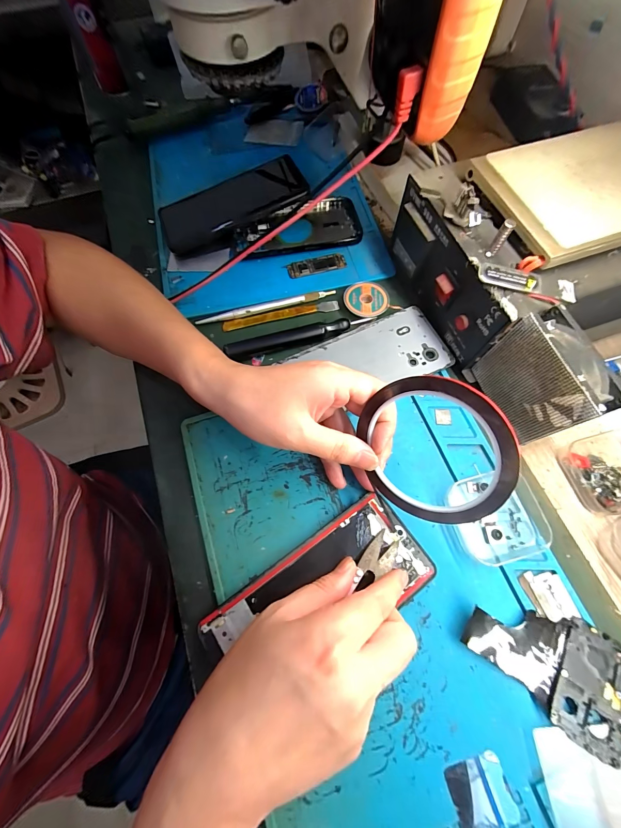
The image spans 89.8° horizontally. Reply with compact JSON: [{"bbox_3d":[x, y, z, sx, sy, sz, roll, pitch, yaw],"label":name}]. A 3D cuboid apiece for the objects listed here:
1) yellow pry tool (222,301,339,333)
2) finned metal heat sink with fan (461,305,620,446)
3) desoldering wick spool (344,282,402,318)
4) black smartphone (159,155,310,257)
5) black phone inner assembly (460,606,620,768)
[{"bbox_3d":[-0.030,-0.102,0.323,0.120,0.006,0.011,-12,69,-3],"label":"yellow pry tool"},{"bbox_3d":[0.173,-0.024,0.243,0.033,0.084,0.080,-23,70,-7],"label":"finned metal heat sink with fan"},{"bbox_3d":[0.059,-0.117,0.320,0.047,0.008,0.043,-1,69,2],"label":"desoldering wick spool"},{"bbox_3d":[-0.087,-0.237,0.356,0.166,0.016,0.079,-21,73,4],"label":"black smartphone"},{"bbox_3d":[0.163,0.166,0.213,0.104,0.007,0.066,32,73,13],"label":"black phone inner assembly"}]

